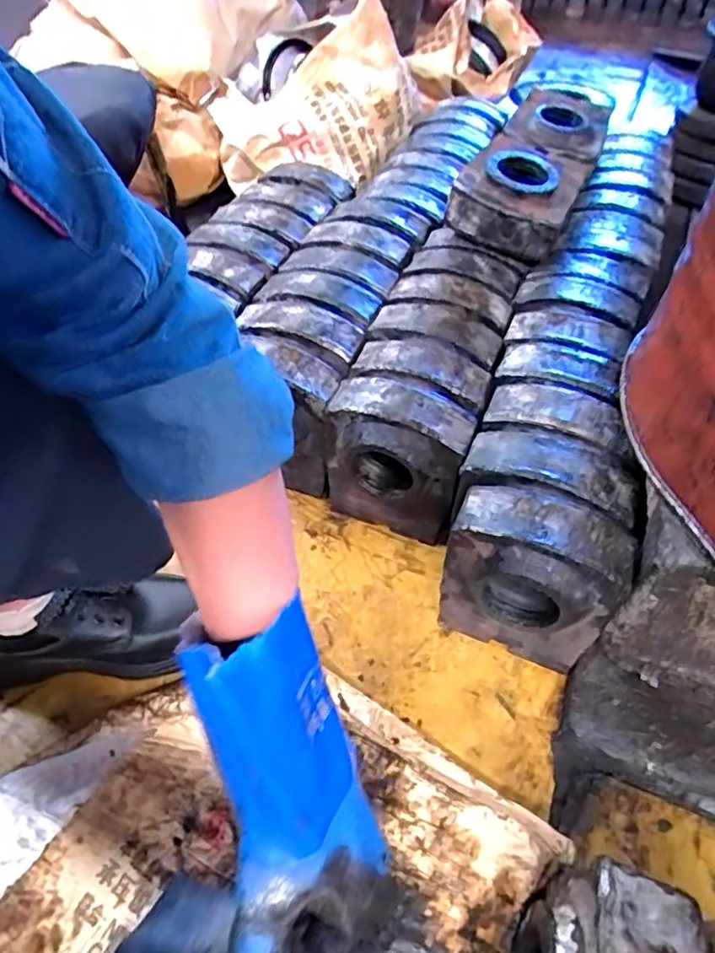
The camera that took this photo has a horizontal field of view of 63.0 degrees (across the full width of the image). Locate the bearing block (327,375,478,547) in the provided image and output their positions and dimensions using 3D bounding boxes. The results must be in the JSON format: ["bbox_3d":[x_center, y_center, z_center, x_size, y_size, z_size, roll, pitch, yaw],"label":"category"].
[{"bbox_3d":[0.041,-0.016,0.649,0.152,0.173,0.083,21,51,16],"label":"bearing block"}]

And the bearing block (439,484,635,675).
[{"bbox_3d":[0.155,0.102,0.555,0.153,0.172,0.090,15,50,12],"label":"bearing block"}]

